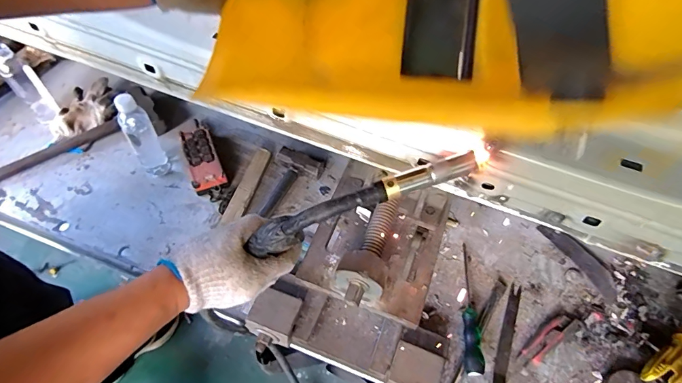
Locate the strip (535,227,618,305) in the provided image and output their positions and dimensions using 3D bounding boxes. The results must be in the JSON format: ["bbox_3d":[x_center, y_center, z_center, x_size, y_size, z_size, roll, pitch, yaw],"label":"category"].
[{"bbox_3d":[0.500,0.138,0.840,0.055,0.019,0.189,-27,62,-19],"label":"strip"}]

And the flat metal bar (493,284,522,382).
[{"bbox_3d":[0.299,0.274,0.733,0.023,0.018,0.232,21,58,10],"label":"flat metal bar"}]

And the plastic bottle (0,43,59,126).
[{"bbox_3d":[-0.691,-0.229,0.897,0.056,0.195,0.057,39,63,20],"label":"plastic bottle"}]

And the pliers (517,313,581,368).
[{"bbox_3d":[0.376,0.267,0.736,0.140,0.022,0.038,-30,63,-21],"label":"pliers"}]

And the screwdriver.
[{"bbox_3d":[0.242,0.215,0.758,0.030,0.029,0.251,10,45,3],"label":"screwdriver"}]

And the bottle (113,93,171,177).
[{"bbox_3d":[-0.409,-0.113,0.832,0.056,0.208,0.052,-31,64,-21],"label":"bottle"}]

